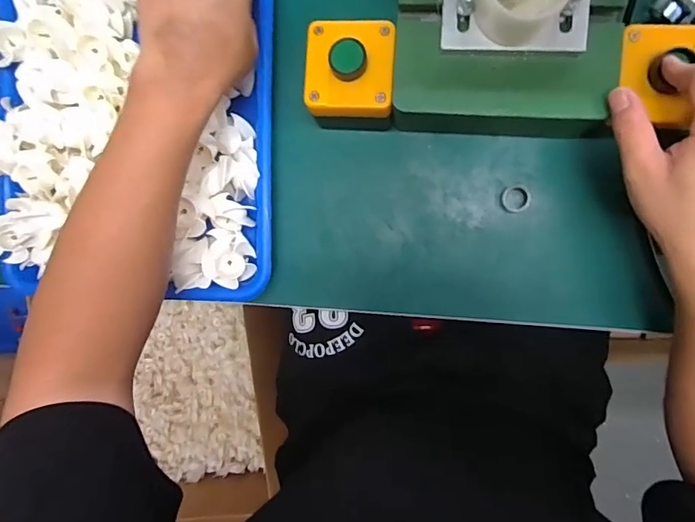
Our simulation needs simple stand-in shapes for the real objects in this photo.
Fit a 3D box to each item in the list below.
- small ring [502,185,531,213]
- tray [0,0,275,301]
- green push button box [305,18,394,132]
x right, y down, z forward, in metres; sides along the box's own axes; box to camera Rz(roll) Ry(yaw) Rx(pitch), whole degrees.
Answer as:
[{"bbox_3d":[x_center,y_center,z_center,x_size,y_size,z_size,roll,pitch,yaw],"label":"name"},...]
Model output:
[{"bbox_3d":[0.144,-0.053,0.388,0.023,0.012,0.023,0,92,6],"label":"small ring"},{"bbox_3d":[-0.187,-0.134,0.391,0.242,0.053,0.327,1,92,6],"label":"tray"},{"bbox_3d":[0.004,-0.149,0.369,0.068,0.066,0.073,3,92,6],"label":"green push button box"}]

